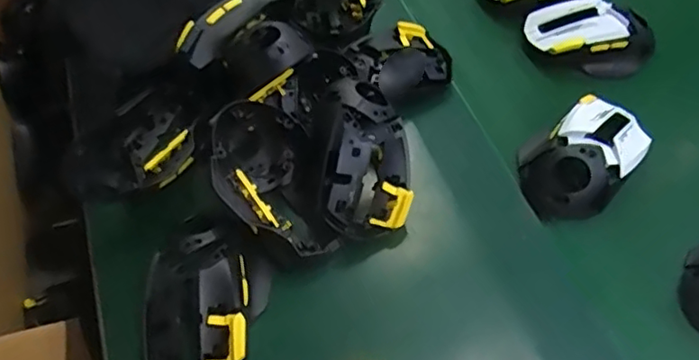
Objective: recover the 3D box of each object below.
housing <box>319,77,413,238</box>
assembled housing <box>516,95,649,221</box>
[{"bbox_3d":[0.007,-0.015,0.418,0.063,0.039,0.107,2,86,-20],"label":"housing"},{"bbox_3d":[0.178,-0.019,0.460,0.070,0.044,0.116,39,59,24],"label":"assembled housing"}]

